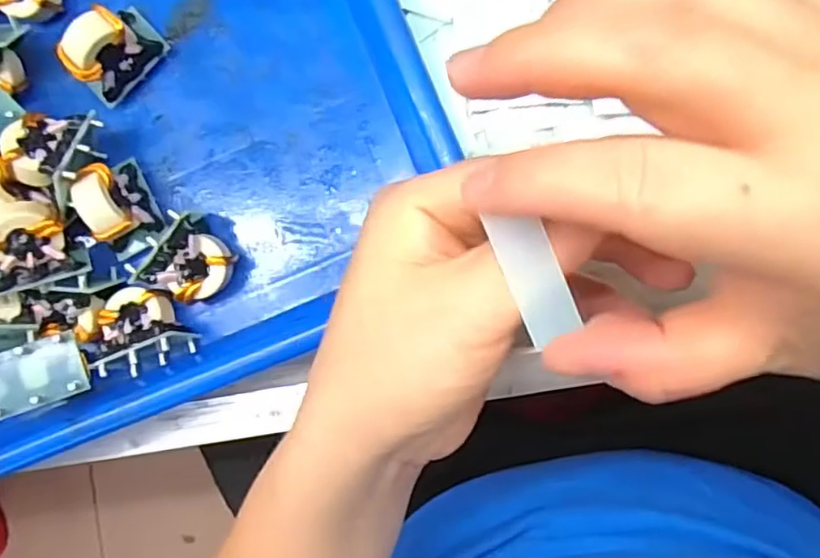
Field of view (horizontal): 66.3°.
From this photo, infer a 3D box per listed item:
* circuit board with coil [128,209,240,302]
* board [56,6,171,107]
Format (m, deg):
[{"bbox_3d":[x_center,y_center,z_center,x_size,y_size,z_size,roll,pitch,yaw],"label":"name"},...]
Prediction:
[{"bbox_3d":[-0.094,-0.006,0.269,0.032,0.026,0.034,40,94,5],"label":"circuit board with coil"},{"bbox_3d":[-0.129,-0.098,0.269,0.022,0.036,0.039,44,94,5],"label":"board"}]

